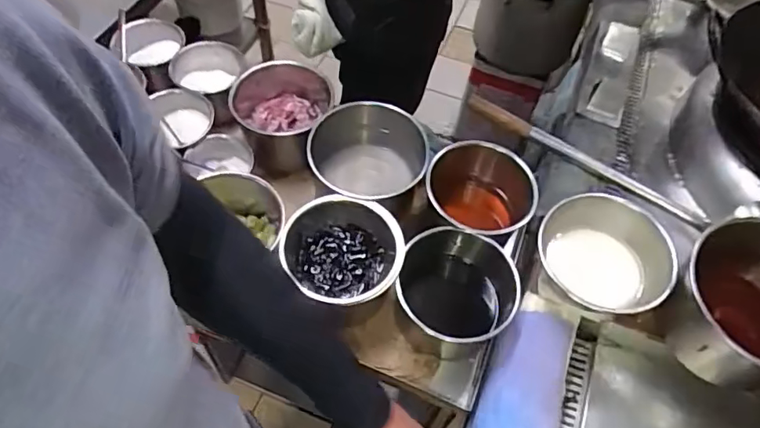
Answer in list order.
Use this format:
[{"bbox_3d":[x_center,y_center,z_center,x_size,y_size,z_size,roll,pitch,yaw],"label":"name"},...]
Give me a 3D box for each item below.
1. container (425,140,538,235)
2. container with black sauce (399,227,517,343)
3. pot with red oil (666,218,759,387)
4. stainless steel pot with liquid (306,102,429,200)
[{"bbox_3d":[0.145,-0.002,0.835,0.157,0.159,0.156,11,57,5],"label":"container"},{"bbox_3d":[0.100,0.115,0.740,0.150,0.114,0.154,1,57,-2],"label":"container with black sauce"},{"bbox_3d":[0.465,0.122,0.677,0.167,0.130,0.168,1,57,-2],"label":"pot with red oil"},{"bbox_3d":[-0.039,-0.076,0.848,0.171,0.139,0.172,1,57,-2],"label":"stainless steel pot with liquid"}]

